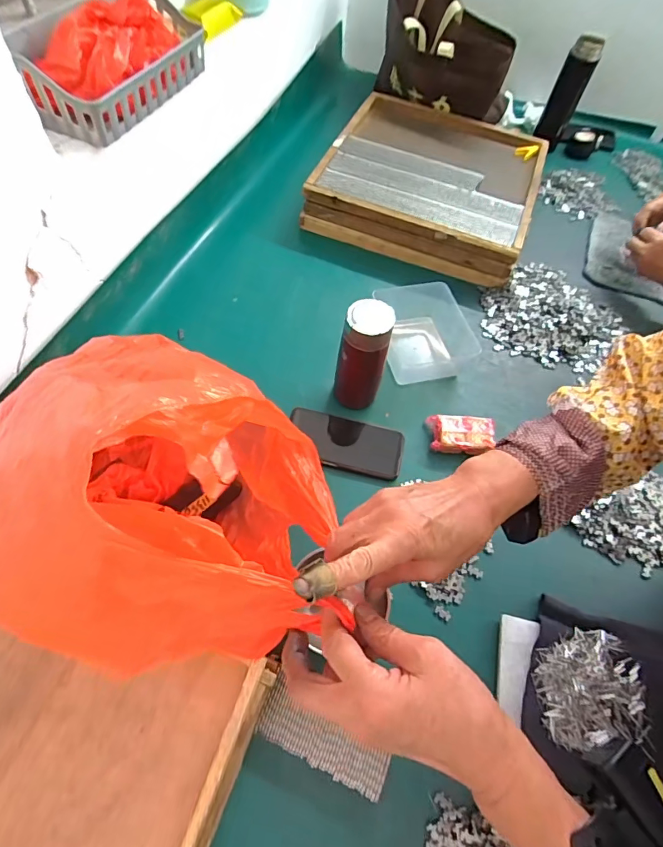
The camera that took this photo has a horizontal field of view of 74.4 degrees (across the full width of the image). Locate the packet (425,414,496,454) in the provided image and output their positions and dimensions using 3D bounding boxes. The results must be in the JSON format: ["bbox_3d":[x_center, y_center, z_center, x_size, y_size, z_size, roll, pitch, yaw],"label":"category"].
[{"bbox_3d":[0.185,0.015,0.624,0.088,0.024,0.054,9,59,1],"label":"packet"}]

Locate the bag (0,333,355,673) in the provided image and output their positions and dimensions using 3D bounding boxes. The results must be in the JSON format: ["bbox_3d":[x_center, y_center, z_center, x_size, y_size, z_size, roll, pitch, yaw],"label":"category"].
[{"bbox_3d":[-0.150,0.050,0.388,0.329,0.281,0.256,26,62,13],"label":"bag"}]

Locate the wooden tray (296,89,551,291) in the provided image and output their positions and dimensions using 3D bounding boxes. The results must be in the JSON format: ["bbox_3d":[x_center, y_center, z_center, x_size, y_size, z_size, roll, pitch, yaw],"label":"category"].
[{"bbox_3d":[0.199,-0.480,0.873,0.396,0.098,0.383,20,60,8],"label":"wooden tray"}]

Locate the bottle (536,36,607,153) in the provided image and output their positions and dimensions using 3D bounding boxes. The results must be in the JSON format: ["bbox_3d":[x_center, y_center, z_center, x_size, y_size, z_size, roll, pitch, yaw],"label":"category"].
[{"bbox_3d":[0.508,-0.712,0.945,0.066,0.202,0.055,22,61,9],"label":"bottle"}]

